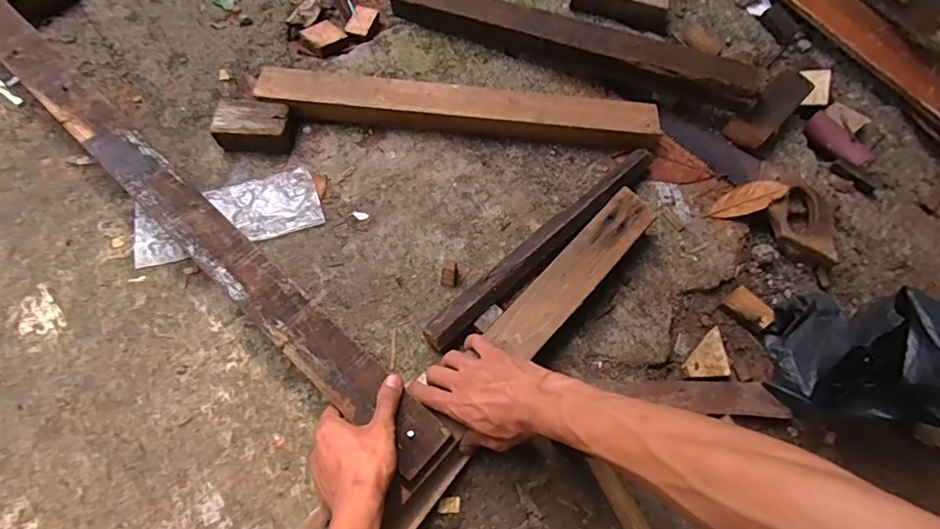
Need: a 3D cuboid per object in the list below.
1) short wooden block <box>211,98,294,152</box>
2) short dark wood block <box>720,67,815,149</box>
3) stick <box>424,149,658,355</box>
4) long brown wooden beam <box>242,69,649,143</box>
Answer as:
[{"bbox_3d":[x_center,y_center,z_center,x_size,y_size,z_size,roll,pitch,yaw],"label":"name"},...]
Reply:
[{"bbox_3d":[-0.301,-0.194,0.674,0.100,0.042,0.064,4,69,-1],"label":"short wooden block"},{"bbox_3d":[0.452,-0.233,0.728,0.140,0.054,0.056,-41,76,-16],"label":"short dark wood block"},{"bbox_3d":[0.099,-0.028,0.630,0.393,0.037,0.036,-40,76,-16],"label":"stick"},{"bbox_3d":[-0.014,-0.225,0.696,0.565,0.042,0.072,6,69,-1],"label":"long brown wooden beam"}]

